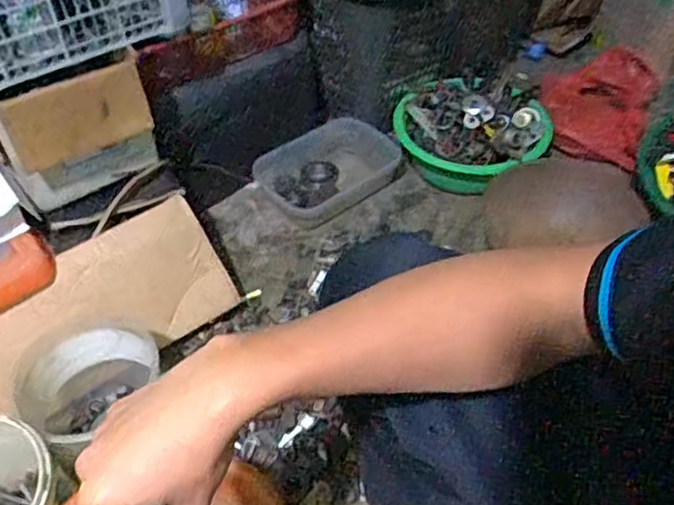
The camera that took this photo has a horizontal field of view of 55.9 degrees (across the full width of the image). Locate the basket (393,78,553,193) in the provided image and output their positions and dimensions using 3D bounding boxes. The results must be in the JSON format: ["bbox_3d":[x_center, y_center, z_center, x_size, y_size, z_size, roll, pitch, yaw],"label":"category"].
[{"bbox_3d":[0.250,-0.233,1.153,0.256,0.116,0.240,-27,53,-21],"label":"basket"}]

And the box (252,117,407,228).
[{"bbox_3d":[-0.011,-0.151,1.170,0.255,0.061,0.175,-24,52,-19],"label":"box"}]

